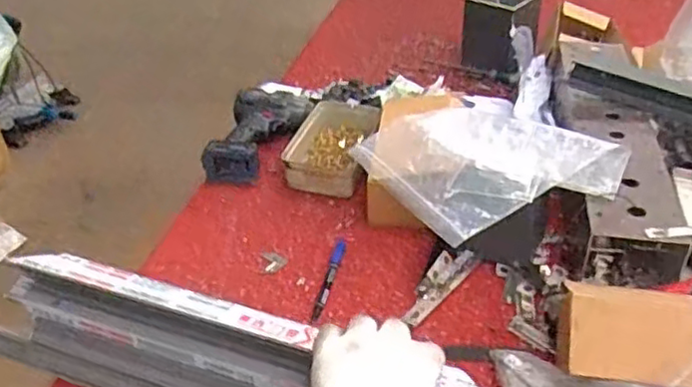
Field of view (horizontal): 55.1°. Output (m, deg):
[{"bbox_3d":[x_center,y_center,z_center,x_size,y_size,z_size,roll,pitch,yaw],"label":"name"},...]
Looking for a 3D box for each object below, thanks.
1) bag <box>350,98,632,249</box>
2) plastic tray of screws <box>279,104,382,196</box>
[{"bbox_3d":[0.154,-0.048,0.782,0.232,0.049,0.277,-17,39,-19],"label":"bag"},{"bbox_3d":[-0.017,-0.068,0.920,0.106,0.060,0.163,7,37,13],"label":"plastic tray of screws"}]

